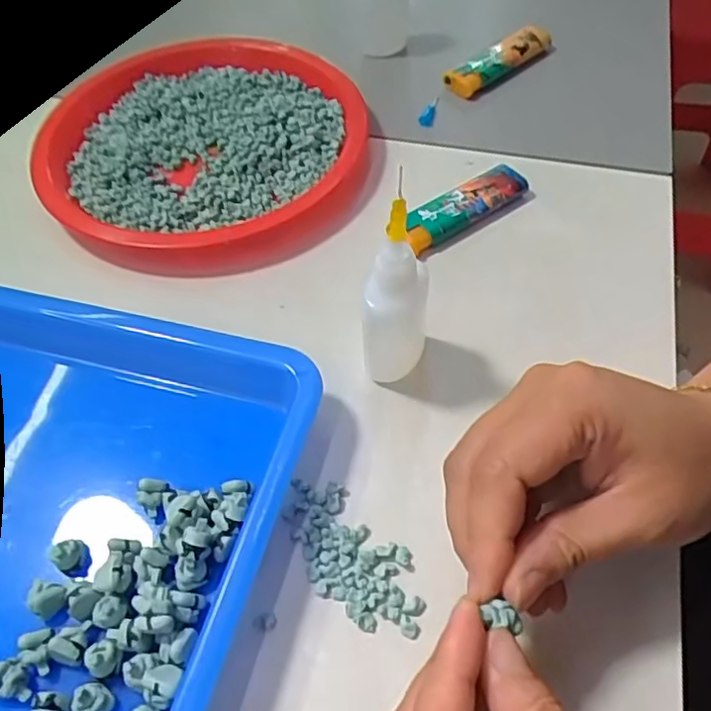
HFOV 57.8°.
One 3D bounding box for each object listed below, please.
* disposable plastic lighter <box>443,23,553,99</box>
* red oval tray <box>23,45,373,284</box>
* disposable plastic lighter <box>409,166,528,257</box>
[{"bbox_3d":[0.090,-0.187,0.404,0.079,0.018,0.017,-35,60,-19],"label":"disposable plastic lighter"},{"bbox_3d":[-0.087,-0.121,0.369,0.173,0.021,0.192,-31,59,-17],"label":"red oval tray"},{"bbox_3d":[0.055,-0.077,0.335,0.075,0.014,0.019,-32,59,-17],"label":"disposable plastic lighter"}]

